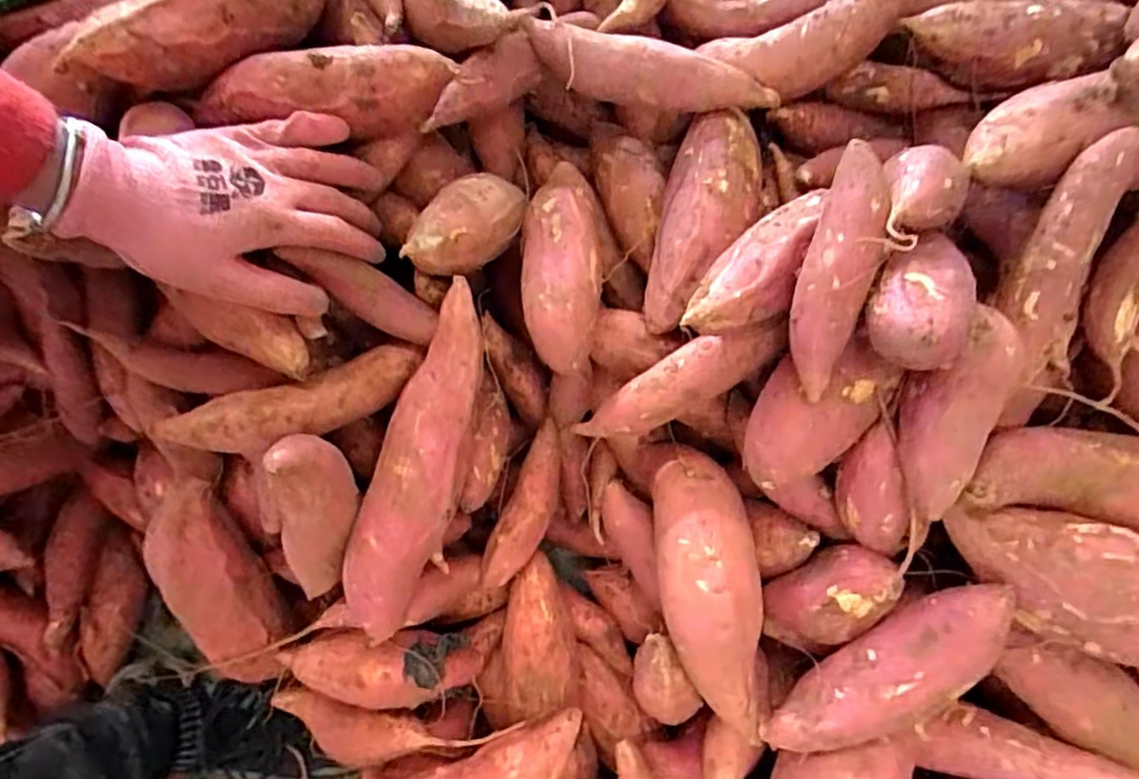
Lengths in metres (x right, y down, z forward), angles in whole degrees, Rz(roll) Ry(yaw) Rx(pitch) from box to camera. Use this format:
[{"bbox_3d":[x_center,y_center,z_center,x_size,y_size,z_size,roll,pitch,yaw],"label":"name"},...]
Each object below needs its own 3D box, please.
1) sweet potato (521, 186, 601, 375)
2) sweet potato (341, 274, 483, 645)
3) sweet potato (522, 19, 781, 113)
[{"bbox_3d":[-0.005,-0.077,0.415,0.052,0.036,0.135,-5,76,-1],"label":"sweet potato"},{"bbox_3d":[-0.096,0.049,0.412,0.056,0.044,0.235,18,93,5],"label":"sweet potato"},{"bbox_3d":[0.049,-0.211,0.425,0.177,0.037,0.040,17,76,5],"label":"sweet potato"}]

